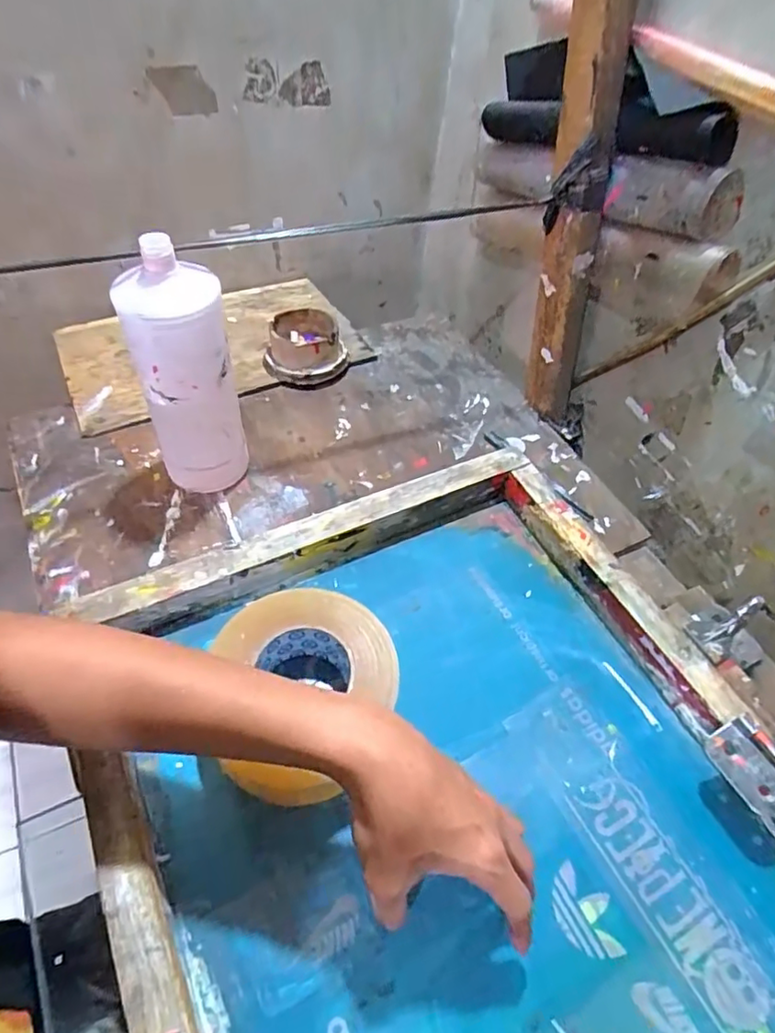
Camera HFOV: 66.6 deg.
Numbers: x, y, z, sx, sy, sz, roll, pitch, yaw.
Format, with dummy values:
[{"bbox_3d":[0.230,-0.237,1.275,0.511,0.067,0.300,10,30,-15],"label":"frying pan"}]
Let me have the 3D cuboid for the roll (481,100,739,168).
[{"bbox_3d":[0.187,-0.359,0.545,0.042,0.040,0.273,-20,41,-20],"label":"roll"}]

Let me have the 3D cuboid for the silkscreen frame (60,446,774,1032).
[{"bbox_3d":[0.057,0.207,0.410,0.444,0.052,0.532,-20,56,-20],"label":"silkscreen frame"}]

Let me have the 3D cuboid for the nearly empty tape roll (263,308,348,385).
[{"bbox_3d":[-0.098,-0.205,0.707,0.097,0.050,0.098,-3,52,-8],"label":"nearly empty tape roll"}]

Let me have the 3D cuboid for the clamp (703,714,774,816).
[{"bbox_3d":[0.291,0.168,0.424,0.111,0.026,0.057,-12,54,-15],"label":"clamp"}]

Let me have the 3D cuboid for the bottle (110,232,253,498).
[{"bbox_3d":[-0.174,-0.112,0.518,0.080,0.231,0.068,-11,54,-14],"label":"bottle"}]

